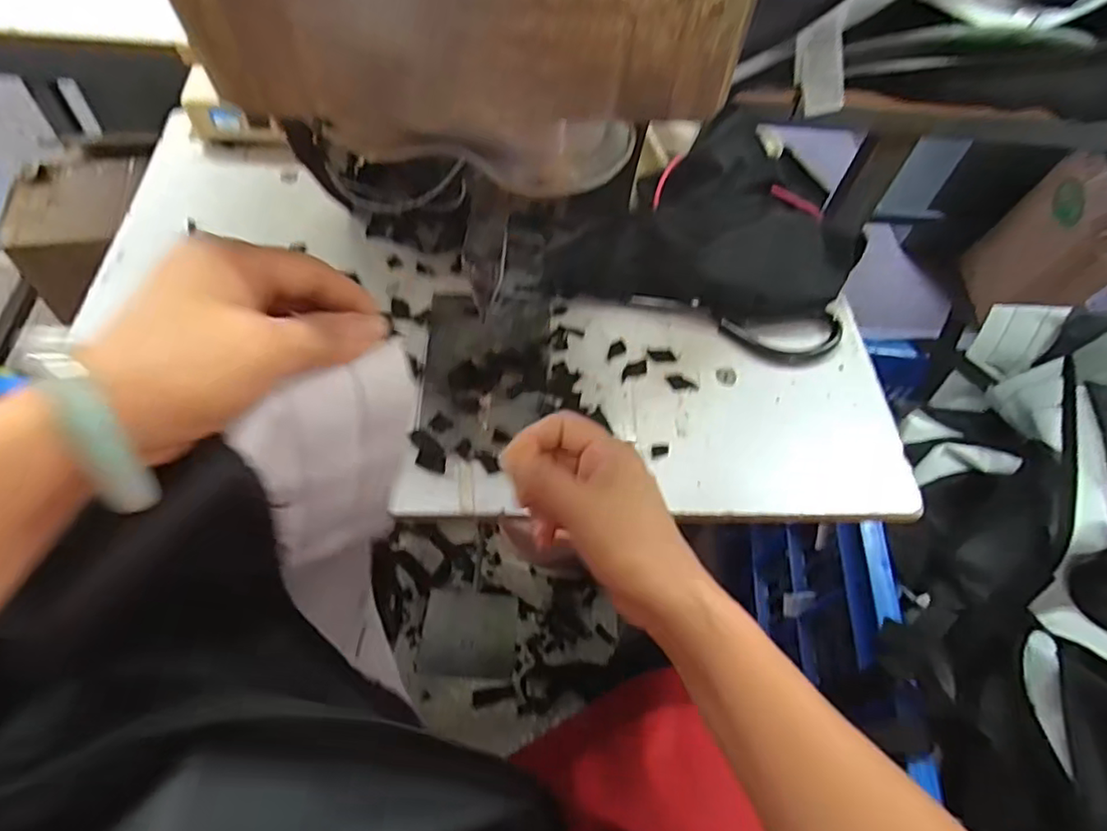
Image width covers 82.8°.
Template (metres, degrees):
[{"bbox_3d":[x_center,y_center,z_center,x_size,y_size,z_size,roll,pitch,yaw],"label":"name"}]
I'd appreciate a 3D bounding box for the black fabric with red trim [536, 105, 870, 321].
[{"bbox_3d":[0.127,-0.168,0.524,0.254,0.071,0.174,5,58,-2],"label":"black fabric with red trim"}]

